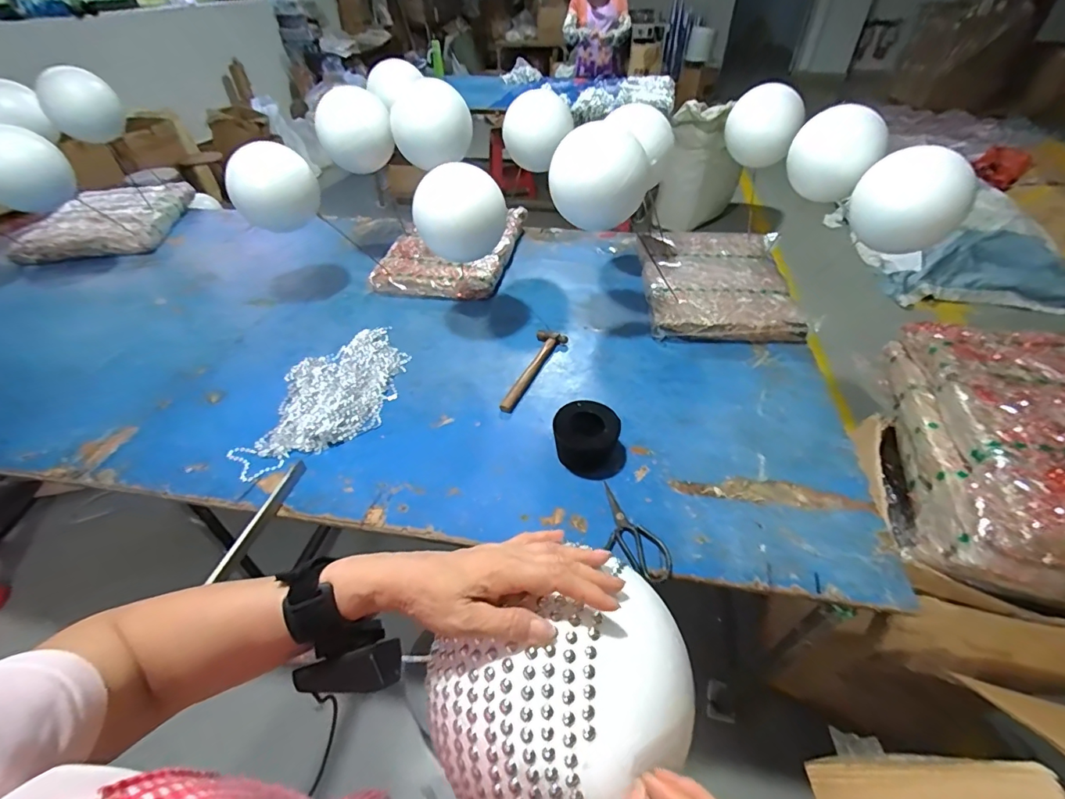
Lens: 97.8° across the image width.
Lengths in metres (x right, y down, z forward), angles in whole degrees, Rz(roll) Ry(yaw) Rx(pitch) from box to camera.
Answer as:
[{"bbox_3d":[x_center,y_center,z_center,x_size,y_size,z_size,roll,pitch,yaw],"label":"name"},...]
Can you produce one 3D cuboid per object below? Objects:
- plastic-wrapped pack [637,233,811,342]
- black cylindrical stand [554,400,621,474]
[{"bbox_3d":[0.504,-0.335,1.274,0.390,0.056,0.568,4,43,6],"label":"plastic-wrapped pack"},{"bbox_3d":[0.097,0.066,0.845,0.110,0.080,0.102,-1,42,1],"label":"black cylindrical stand"}]

